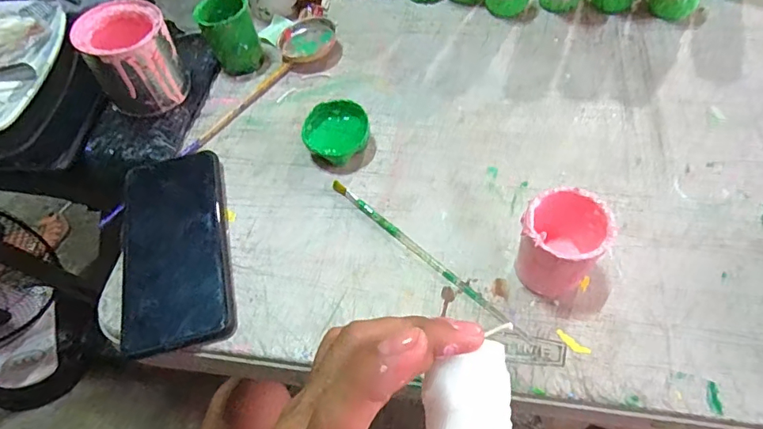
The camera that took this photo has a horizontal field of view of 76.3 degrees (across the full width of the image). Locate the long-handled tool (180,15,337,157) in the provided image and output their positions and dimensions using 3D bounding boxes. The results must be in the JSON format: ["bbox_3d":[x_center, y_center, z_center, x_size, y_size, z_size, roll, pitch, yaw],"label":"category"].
[{"bbox_3d":[-0.108,-0.122,0.451,0.055,0.019,0.188,27,62,19],"label":"long-handled tool"}]

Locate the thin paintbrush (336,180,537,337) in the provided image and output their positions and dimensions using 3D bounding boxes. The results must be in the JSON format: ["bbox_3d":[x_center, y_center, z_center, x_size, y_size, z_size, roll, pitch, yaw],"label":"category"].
[{"bbox_3d":[0.029,0.028,0.354,0.181,0.007,0.007,38,66,24],"label":"thin paintbrush"}]

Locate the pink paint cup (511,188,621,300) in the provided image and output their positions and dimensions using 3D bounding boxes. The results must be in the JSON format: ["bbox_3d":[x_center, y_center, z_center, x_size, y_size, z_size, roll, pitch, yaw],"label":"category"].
[{"bbox_3d":[0.112,0.023,0.313,0.050,0.067,0.051,-1,57,2],"label":"pink paint cup"}]

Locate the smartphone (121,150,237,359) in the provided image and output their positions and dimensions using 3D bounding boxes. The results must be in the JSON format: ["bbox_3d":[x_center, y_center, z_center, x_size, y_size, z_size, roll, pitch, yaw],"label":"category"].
[{"bbox_3d":[-0.156,0.020,0.367,0.076,0.017,0.166,-14,57,-6],"label":"smartphone"}]

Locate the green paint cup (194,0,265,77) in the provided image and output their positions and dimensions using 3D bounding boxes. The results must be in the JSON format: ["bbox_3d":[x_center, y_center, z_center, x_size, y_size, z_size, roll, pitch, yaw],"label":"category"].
[{"bbox_3d":[-0.142,-0.172,0.459,0.047,0.064,0.048,-1,57,2],"label":"green paint cup"}]

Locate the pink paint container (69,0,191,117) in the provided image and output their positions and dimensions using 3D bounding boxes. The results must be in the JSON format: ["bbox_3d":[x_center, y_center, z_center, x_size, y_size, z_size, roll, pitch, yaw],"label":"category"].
[{"bbox_3d":[-0.216,-0.137,0.427,0.068,0.074,0.074,-31,60,-16],"label":"pink paint container"}]

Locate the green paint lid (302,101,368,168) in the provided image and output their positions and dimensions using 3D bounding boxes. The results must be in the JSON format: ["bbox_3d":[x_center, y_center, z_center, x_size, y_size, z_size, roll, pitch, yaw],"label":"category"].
[{"bbox_3d":[-0.037,-0.067,0.403,0.052,0.024,0.050,-1,57,2],"label":"green paint lid"}]

